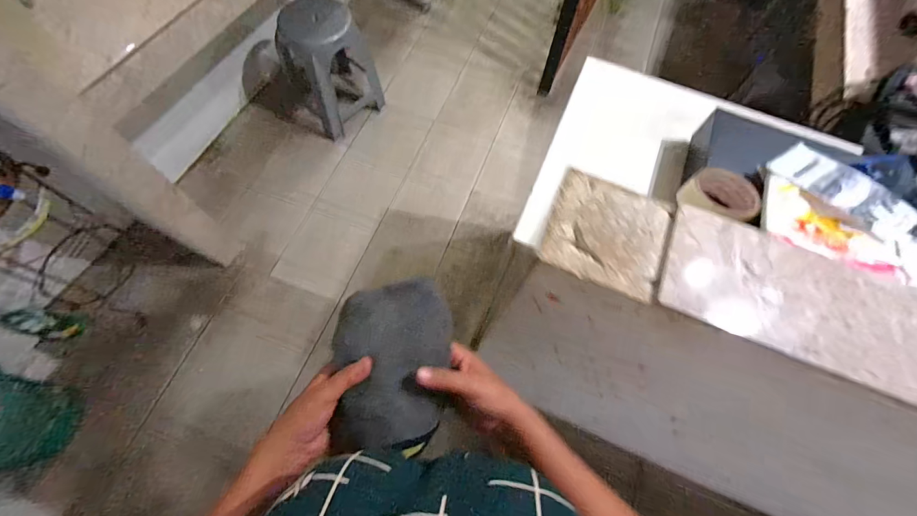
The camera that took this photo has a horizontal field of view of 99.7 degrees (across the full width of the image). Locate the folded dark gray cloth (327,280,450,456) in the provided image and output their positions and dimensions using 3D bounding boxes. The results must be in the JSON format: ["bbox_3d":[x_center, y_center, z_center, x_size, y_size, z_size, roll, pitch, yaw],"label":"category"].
[{"bbox_3d":[-0.068,0.112,0.409,0.123,0.031,0.168,-5,66,-5],"label":"folded dark gray cloth"}]

